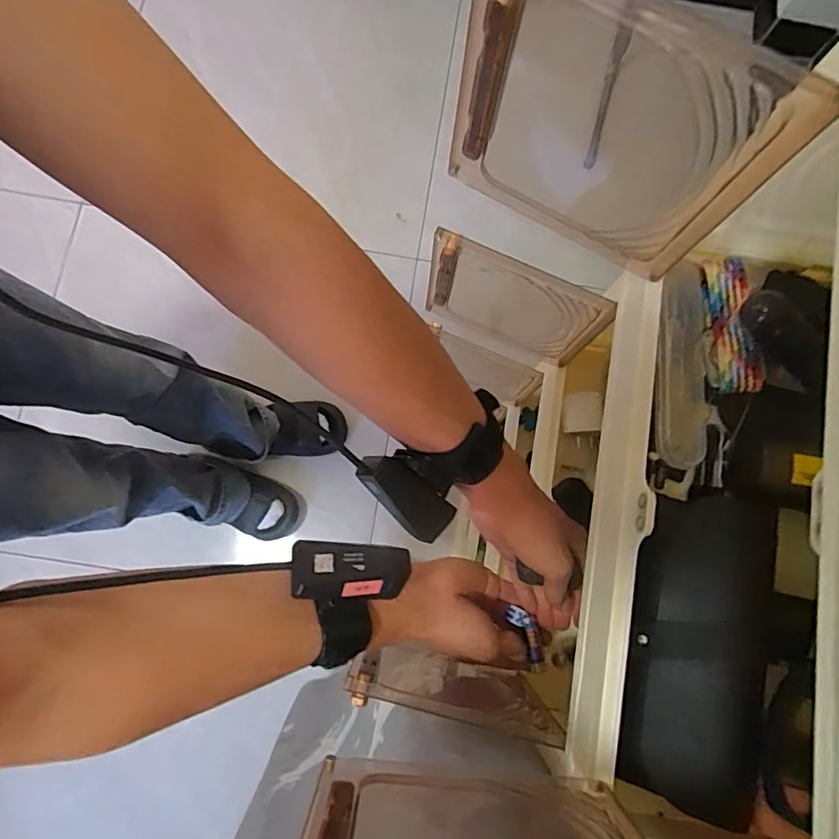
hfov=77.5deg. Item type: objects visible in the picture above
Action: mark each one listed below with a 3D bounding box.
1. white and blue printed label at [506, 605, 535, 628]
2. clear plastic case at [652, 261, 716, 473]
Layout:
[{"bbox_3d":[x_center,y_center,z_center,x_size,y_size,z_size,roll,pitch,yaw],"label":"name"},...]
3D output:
[{"bbox_3d":[0.089,0.175,0.458,0.026,0.007,0.013,32,79,-8],"label":"white and blue printed label"},{"bbox_3d":[0.171,-0.037,0.337,0.041,0.016,0.134,6,78,1],"label":"clear plastic case"}]

